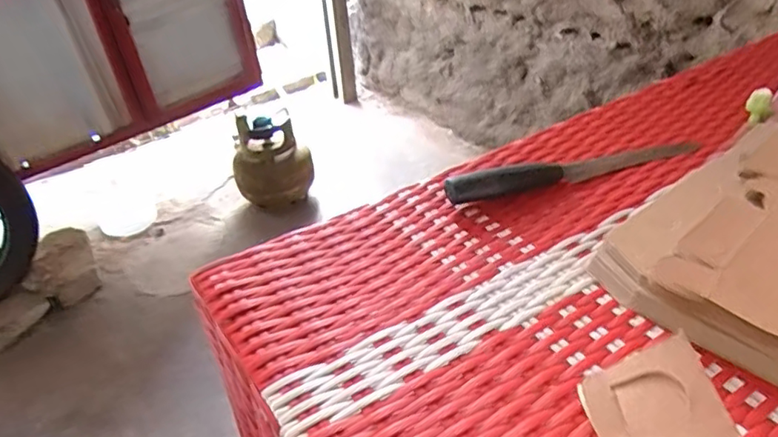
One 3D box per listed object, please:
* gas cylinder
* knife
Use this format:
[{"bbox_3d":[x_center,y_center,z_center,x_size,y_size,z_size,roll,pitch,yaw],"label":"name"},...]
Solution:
[{"bbox_3d":[-0.371,-0.197,1.874,0.226,0.276,0.276,-11,35,-8],"label":"gas cylinder"},{"bbox_3d":[0.172,-0.049,0.531,0.250,0.023,0.030,-14,36,-13],"label":"knife"}]

